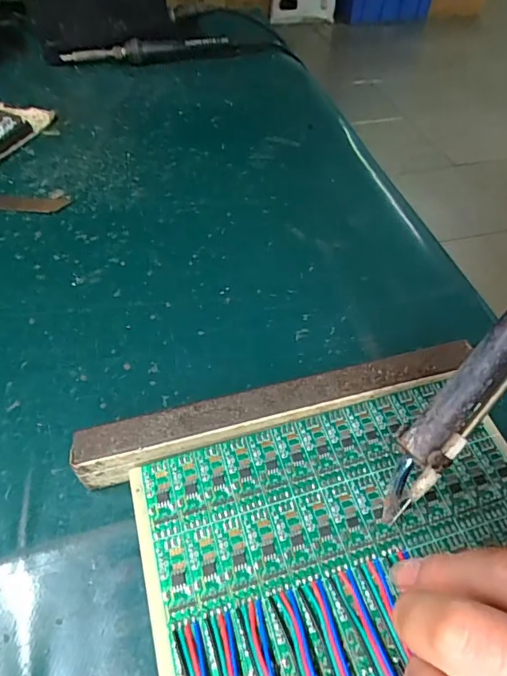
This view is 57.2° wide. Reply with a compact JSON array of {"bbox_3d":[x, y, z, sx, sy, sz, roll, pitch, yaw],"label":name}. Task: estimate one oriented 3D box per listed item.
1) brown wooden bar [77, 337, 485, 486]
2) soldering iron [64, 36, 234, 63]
[{"bbox_3d":[0.014,0.036,0.228,0.190,0.029,0.020,-14,52,-11],"label":"brown wooden bar"},{"bbox_3d":[-0.112,-0.317,0.514,0.185,0.022,0.013,-10,51,-8],"label":"soldering iron"}]

